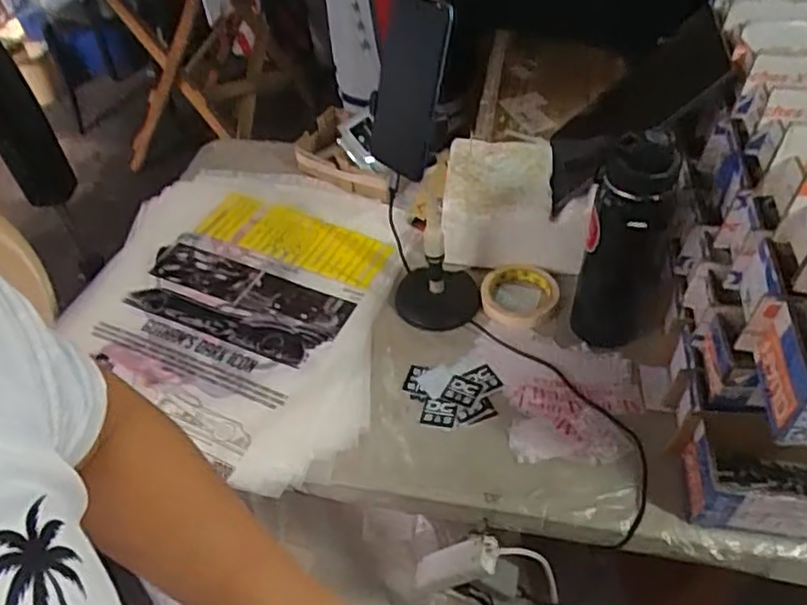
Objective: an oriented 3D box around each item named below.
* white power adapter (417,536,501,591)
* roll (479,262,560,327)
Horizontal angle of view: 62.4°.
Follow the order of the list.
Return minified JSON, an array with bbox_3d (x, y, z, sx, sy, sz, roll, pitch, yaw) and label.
[{"bbox_3d":[0.057,0.300,0.757,0.027,0.127,0.034,32,42,-25],"label":"white power adapter"},{"bbox_3d":[0.147,-0.009,0.850,0.094,0.024,0.094,-2,47,2],"label":"roll"}]

